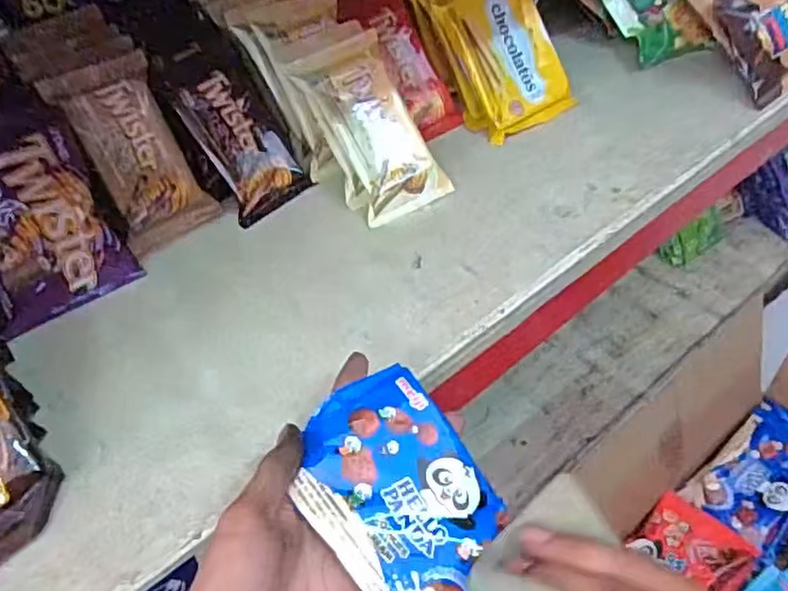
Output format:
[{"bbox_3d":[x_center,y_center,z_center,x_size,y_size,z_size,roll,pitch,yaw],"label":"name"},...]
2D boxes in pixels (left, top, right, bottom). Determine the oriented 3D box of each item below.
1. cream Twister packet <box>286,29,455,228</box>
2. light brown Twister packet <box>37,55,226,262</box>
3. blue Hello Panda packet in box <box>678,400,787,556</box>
[{"bbox_3d":[-0.016,-0.132,0.520,0.068,0.140,0.021,-32,9,-22],"label":"cream Twister packet"},{"bbox_3d":[-0.201,-0.110,0.508,0.072,0.141,0.020,-30,20,-20],"label":"light brown Twister packet"},{"bbox_3d":[0.374,0.175,0.655,0.158,0.022,0.087,-34,52,-23],"label":"blue Hello Panda packet in box"}]

